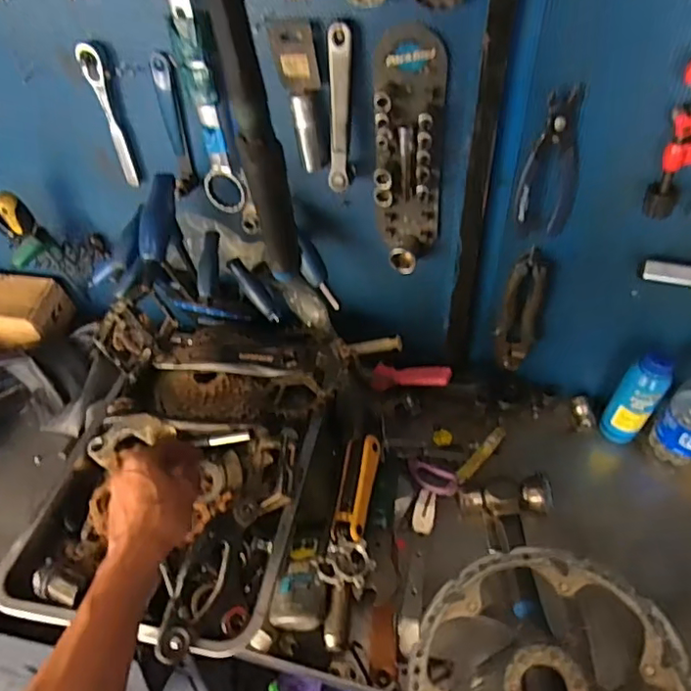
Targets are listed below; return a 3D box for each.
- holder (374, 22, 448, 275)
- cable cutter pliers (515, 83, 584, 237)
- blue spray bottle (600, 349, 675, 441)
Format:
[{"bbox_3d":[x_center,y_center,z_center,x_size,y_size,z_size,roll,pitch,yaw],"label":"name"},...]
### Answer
[{"bbox_3d":[0.067,-0.192,0.609,0.072,0.249,0.040,4,46,7],"label":"holder"},{"bbox_3d":[0.208,-0.176,0.581,0.056,0.144,0.030,14,48,16],"label":"cable cutter pliers"},{"bbox_3d":[0.366,0.070,0.731,0.052,0.150,0.040,27,53,26],"label":"blue spray bottle"}]

